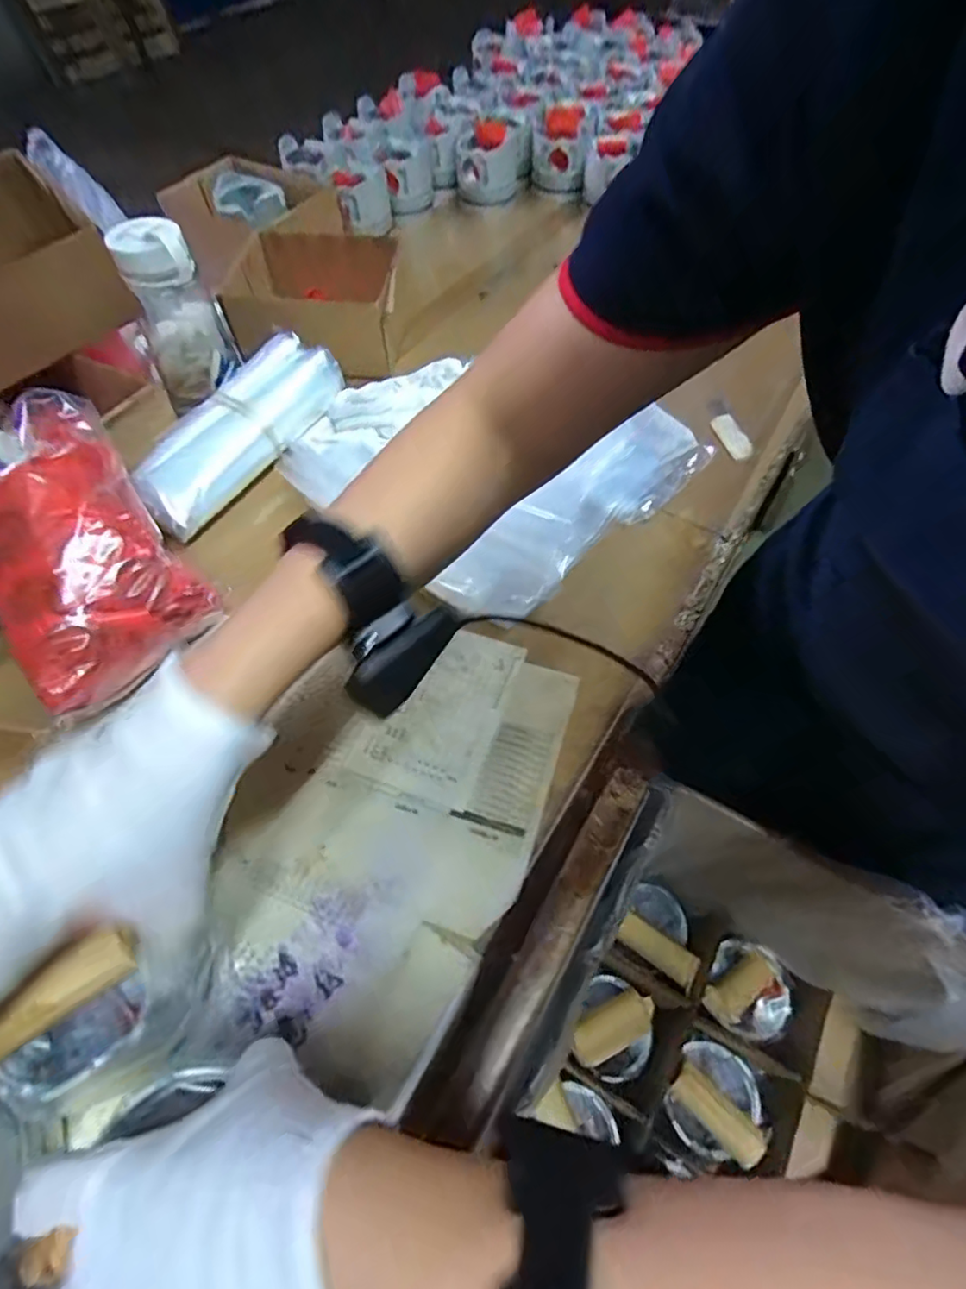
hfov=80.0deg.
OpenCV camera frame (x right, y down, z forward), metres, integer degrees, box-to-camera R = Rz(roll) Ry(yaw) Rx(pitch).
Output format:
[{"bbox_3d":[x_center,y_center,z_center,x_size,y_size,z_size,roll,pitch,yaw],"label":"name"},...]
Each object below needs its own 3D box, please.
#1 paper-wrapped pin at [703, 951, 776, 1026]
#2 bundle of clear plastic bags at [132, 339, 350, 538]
[{"bbox_3d":[0.273,0.362,0.610,0.080,0.041,0.036,-25,62,-14],"label":"paper-wrapped pin"},{"bbox_3d":[-0.249,-0.223,0.592,0.073,0.049,0.263,25,63,15],"label":"bundle of clear plastic bags"}]

